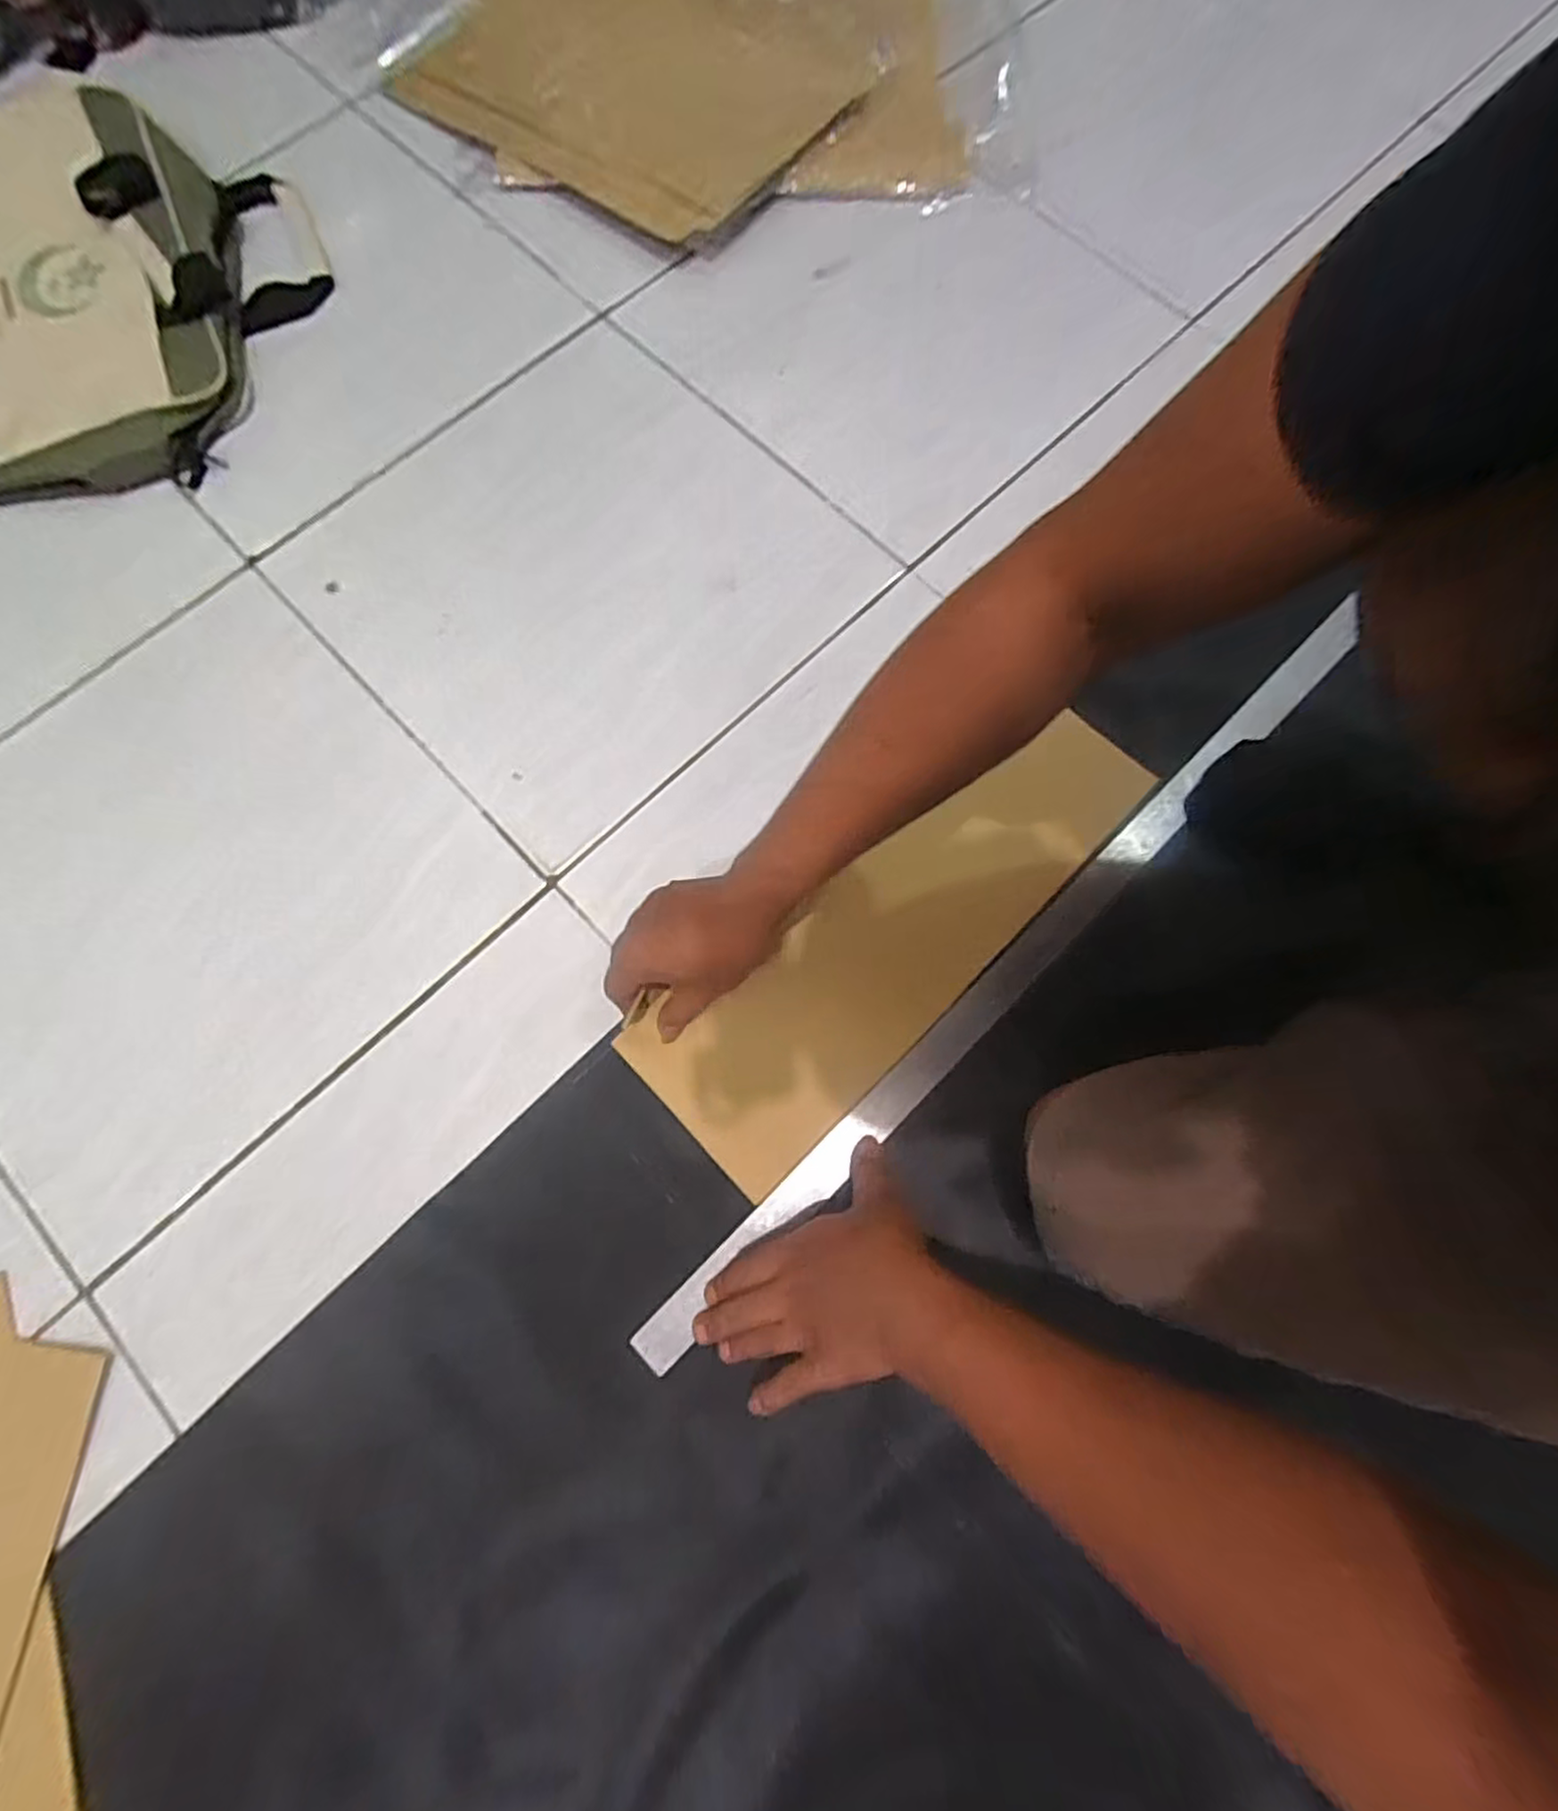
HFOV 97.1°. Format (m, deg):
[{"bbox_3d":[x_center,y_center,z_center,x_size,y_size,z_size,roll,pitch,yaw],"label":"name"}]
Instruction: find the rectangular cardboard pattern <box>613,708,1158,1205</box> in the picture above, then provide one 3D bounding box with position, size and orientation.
[{"bbox_3d":[0.093,0.009,0.506,0.424,0.010,0.138,-42,85,-9],"label":"rectangular cardboard pattern"}]

